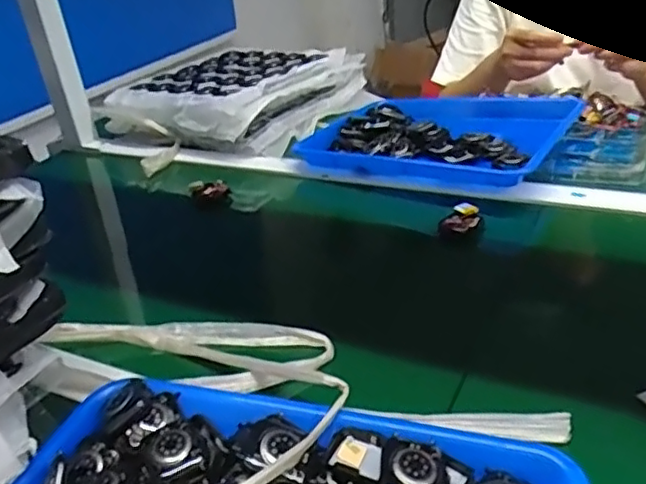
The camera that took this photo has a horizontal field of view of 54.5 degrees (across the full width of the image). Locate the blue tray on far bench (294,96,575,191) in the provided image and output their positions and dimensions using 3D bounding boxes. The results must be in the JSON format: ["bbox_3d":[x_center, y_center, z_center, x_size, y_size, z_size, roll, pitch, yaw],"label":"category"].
[{"bbox_3d":[0.159,-0.155,0.860,0.336,0.043,0.253,13,36,31],"label":"blue tray on far bench"}]

